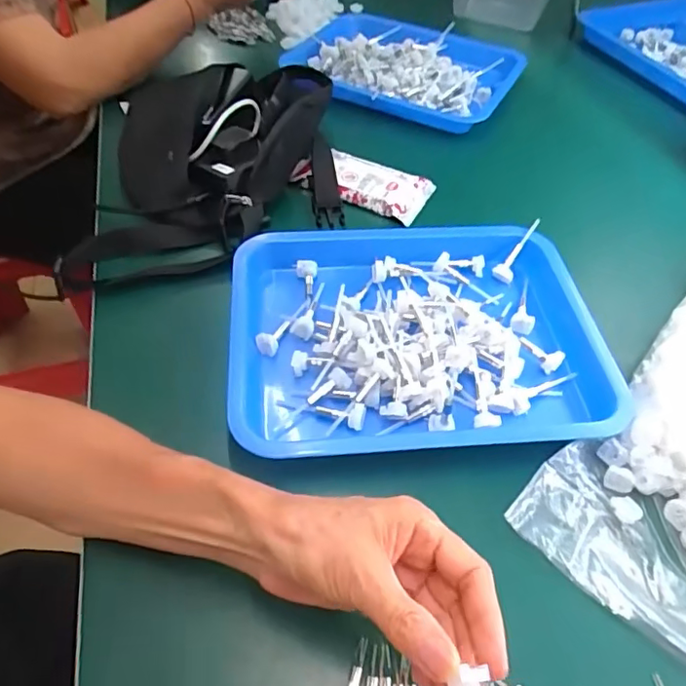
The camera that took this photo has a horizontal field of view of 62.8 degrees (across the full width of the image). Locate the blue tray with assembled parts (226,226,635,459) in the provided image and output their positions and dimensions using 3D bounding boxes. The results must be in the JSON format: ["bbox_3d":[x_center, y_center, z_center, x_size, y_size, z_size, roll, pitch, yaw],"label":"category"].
[{"bbox_3d":[0.059,-0.011,0.443,0.289,0.035,0.218,-4,51,-6],"label":"blue tray with assembled parts"}]

